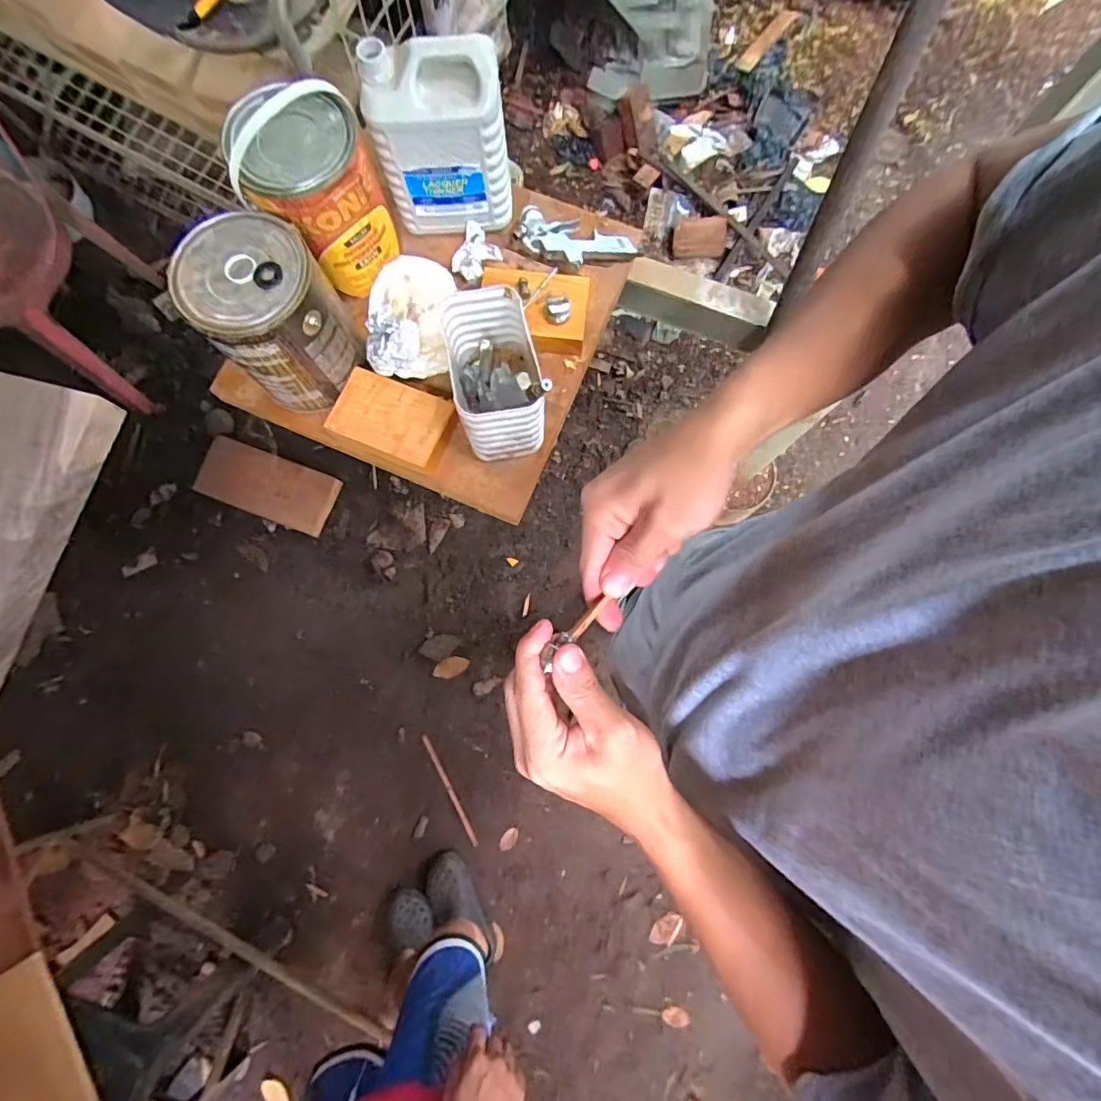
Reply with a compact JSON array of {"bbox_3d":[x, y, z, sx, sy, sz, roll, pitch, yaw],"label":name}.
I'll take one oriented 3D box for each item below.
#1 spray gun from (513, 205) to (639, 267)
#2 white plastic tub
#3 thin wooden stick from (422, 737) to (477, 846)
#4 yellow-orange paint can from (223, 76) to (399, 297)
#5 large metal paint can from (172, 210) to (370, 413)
[{"bbox_3d":[0.038,-0.471,0.791,0.178,0.028,0.079,20,79,4],"label":"spray gun"},{"bbox_3d":[-0.072,-0.232,0.689,0.112,0.145,0.177,-12,78,-2],"label":"white plastic tub"},{"bbox_3d":[-0.270,0.639,1.381,0.018,0.010,0.308,-28,80,-5],"label":"thin wooden stick"},{"bbox_3d":[-0.317,-0.486,0.707,0.162,0.173,0.154,0,78,0],"label":"yellow-orange paint can"},{"bbox_3d":[-0.361,-0.309,0.683,0.153,0.174,0.163,0,78,0],"label":"large metal paint can"}]

